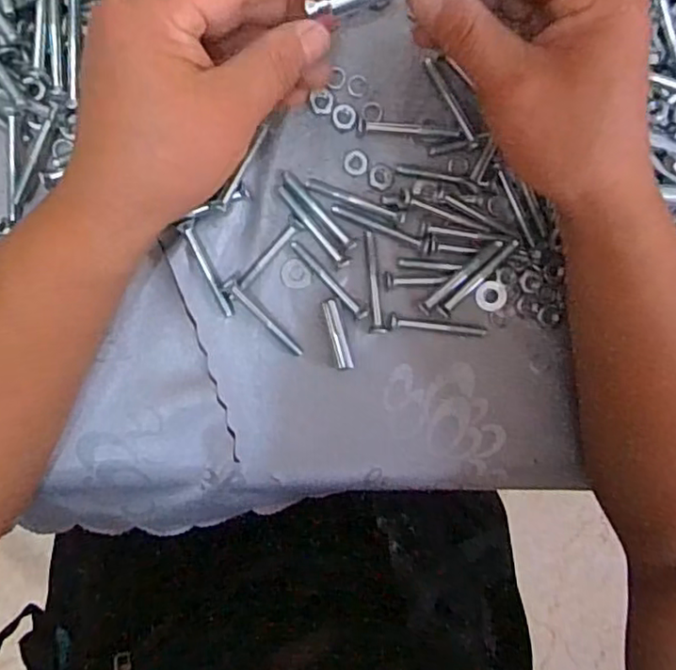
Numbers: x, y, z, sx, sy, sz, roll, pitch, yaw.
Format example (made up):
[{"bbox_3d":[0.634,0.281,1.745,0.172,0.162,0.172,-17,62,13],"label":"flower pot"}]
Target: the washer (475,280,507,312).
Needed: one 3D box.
[{"bbox_3d":[0.086,-0.022,0.356,0.017,0.004,0.017,0,95,-5],"label":"washer"}]

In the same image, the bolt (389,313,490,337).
[{"bbox_3d":[0.057,-0.005,0.354,0.057,0.006,0.008,5,94,-6],"label":"bolt"}]

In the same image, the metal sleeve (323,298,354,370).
[{"bbox_3d":[0.000,0.000,0.349,0.009,0.008,0.039,-14,96,-4],"label":"metal sleeve"}]

